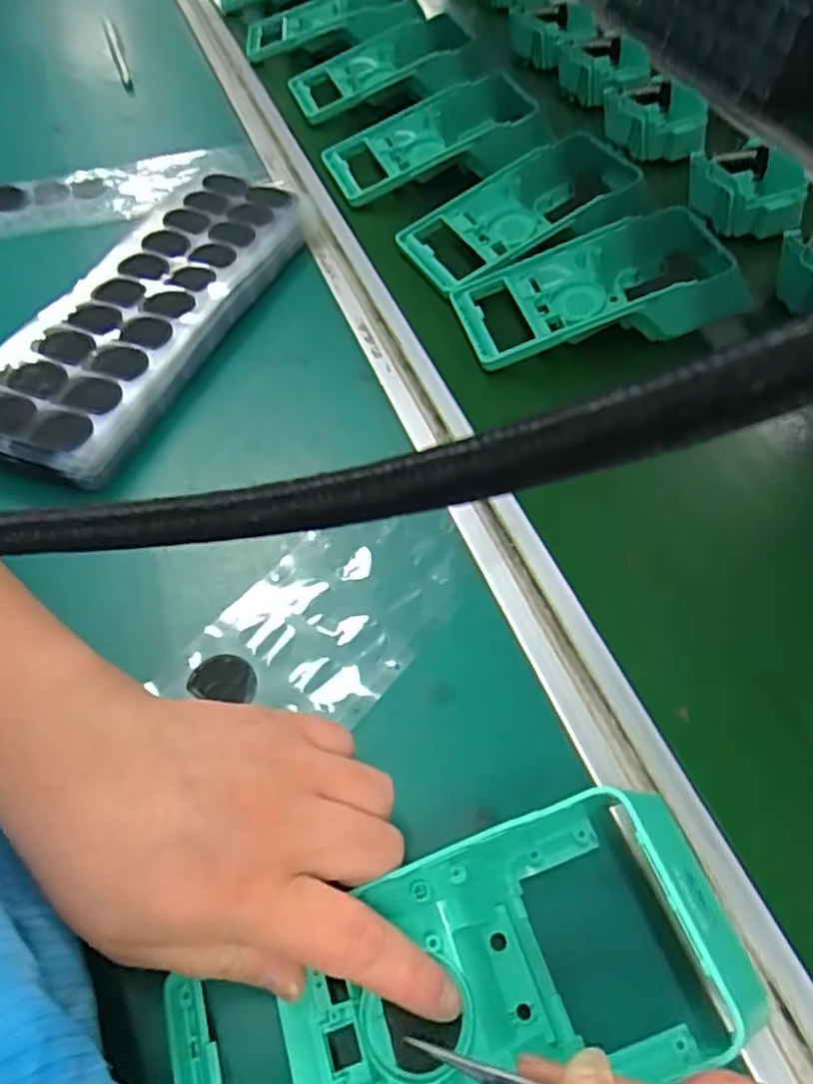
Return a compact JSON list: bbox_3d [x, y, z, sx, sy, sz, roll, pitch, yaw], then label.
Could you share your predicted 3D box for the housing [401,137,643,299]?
[{"bbox_3d":[0.089,-0.241,0.520,0.182,0.040,0.101,-16,56,-11],"label":"housing"}]

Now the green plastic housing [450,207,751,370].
[{"bbox_3d":[0.129,-0.172,0.469,0.184,0.041,0.090,-9,54,-9],"label":"green plastic housing"}]

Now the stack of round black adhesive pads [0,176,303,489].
[{"bbox_3d":[-0.159,-0.158,0.462,0.102,0.037,0.305,19,55,11],"label":"stack of round black adhesive pads"}]

